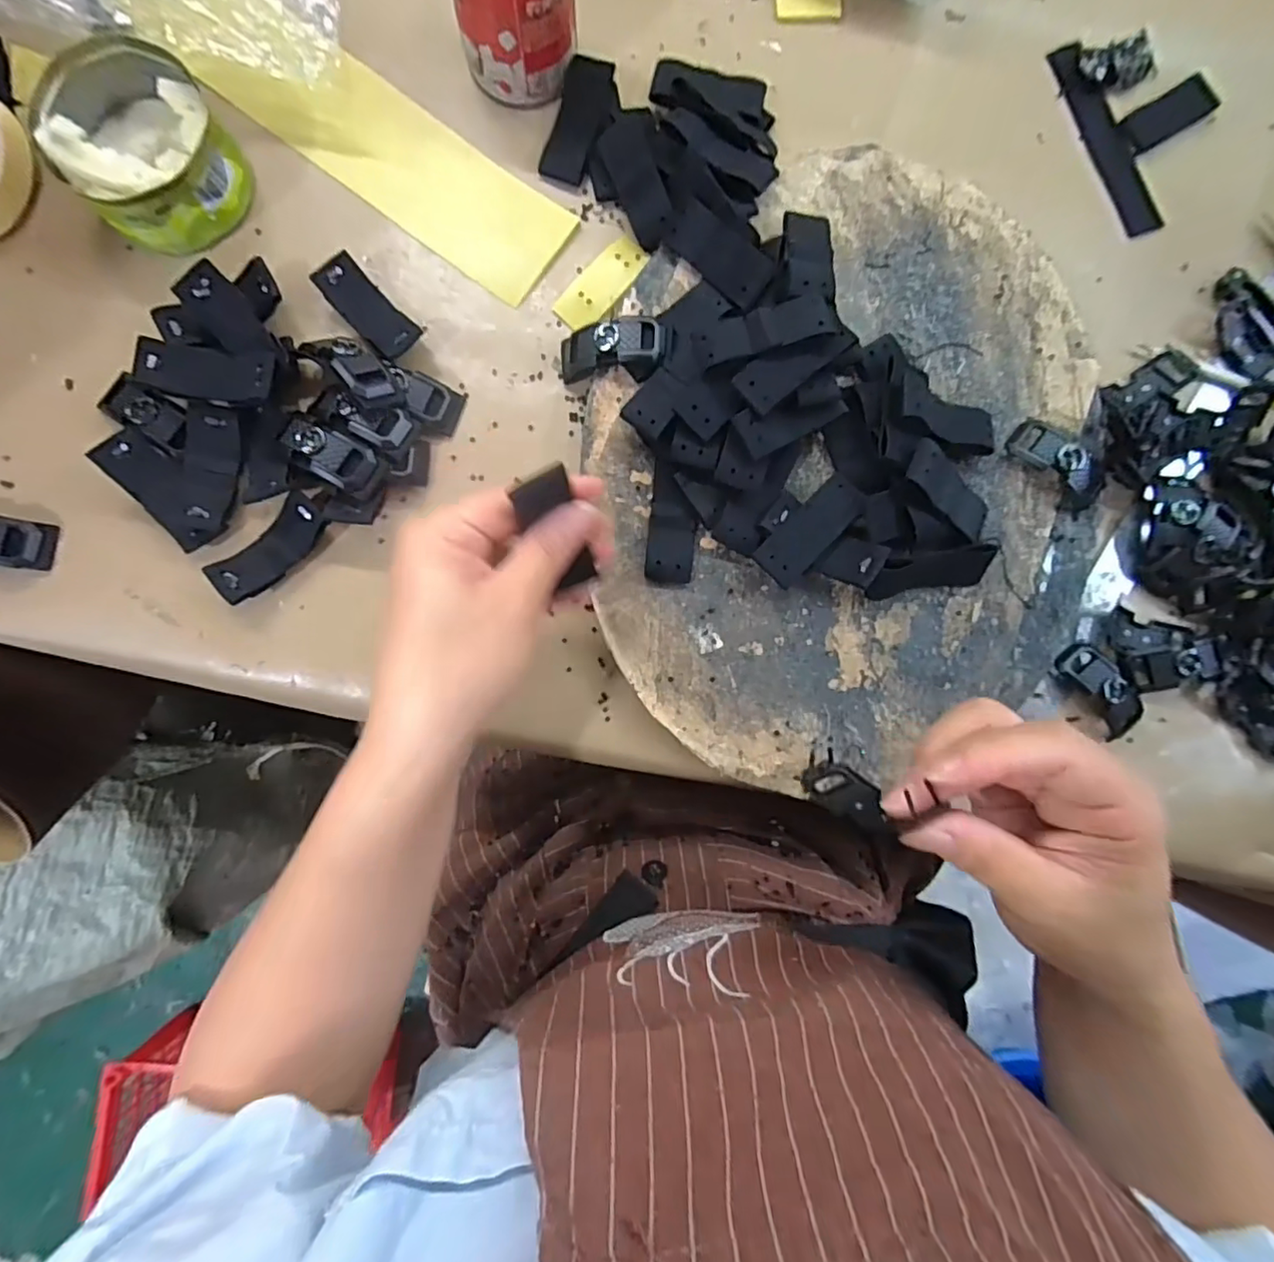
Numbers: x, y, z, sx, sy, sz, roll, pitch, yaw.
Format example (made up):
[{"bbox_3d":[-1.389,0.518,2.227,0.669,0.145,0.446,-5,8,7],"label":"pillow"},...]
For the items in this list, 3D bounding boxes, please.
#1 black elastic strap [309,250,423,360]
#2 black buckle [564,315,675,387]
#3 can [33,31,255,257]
[{"bbox_3d":[-0.148,-0.177,0.326,0.024,0.016,0.064,-43,89,-5],"label":"black elastic strap"},{"bbox_3d":[-0.014,-0.152,0.319,0.063,0.018,0.029,1,83,19],"label":"black buckle"},{"bbox_3d":[-0.262,-0.257,0.308,0.094,0.042,0.078,44,85,1],"label":"can"}]

